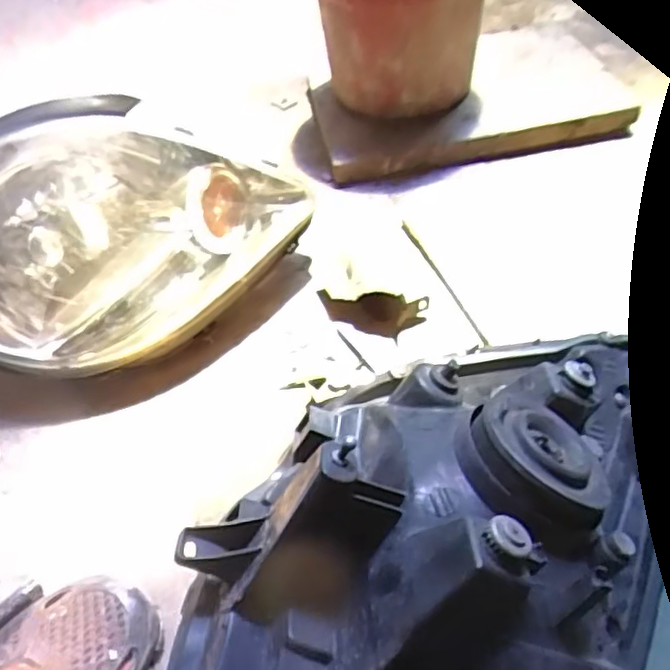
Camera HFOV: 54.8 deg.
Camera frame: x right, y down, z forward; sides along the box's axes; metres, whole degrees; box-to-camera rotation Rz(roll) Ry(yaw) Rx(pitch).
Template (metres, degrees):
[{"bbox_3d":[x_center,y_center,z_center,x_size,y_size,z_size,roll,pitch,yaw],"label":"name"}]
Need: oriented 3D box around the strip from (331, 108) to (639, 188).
[{"bbox_3d":[0.217,-0.273,0.931,0.456,0.032,0.015,-11,49,-5],"label":"strip"}]

